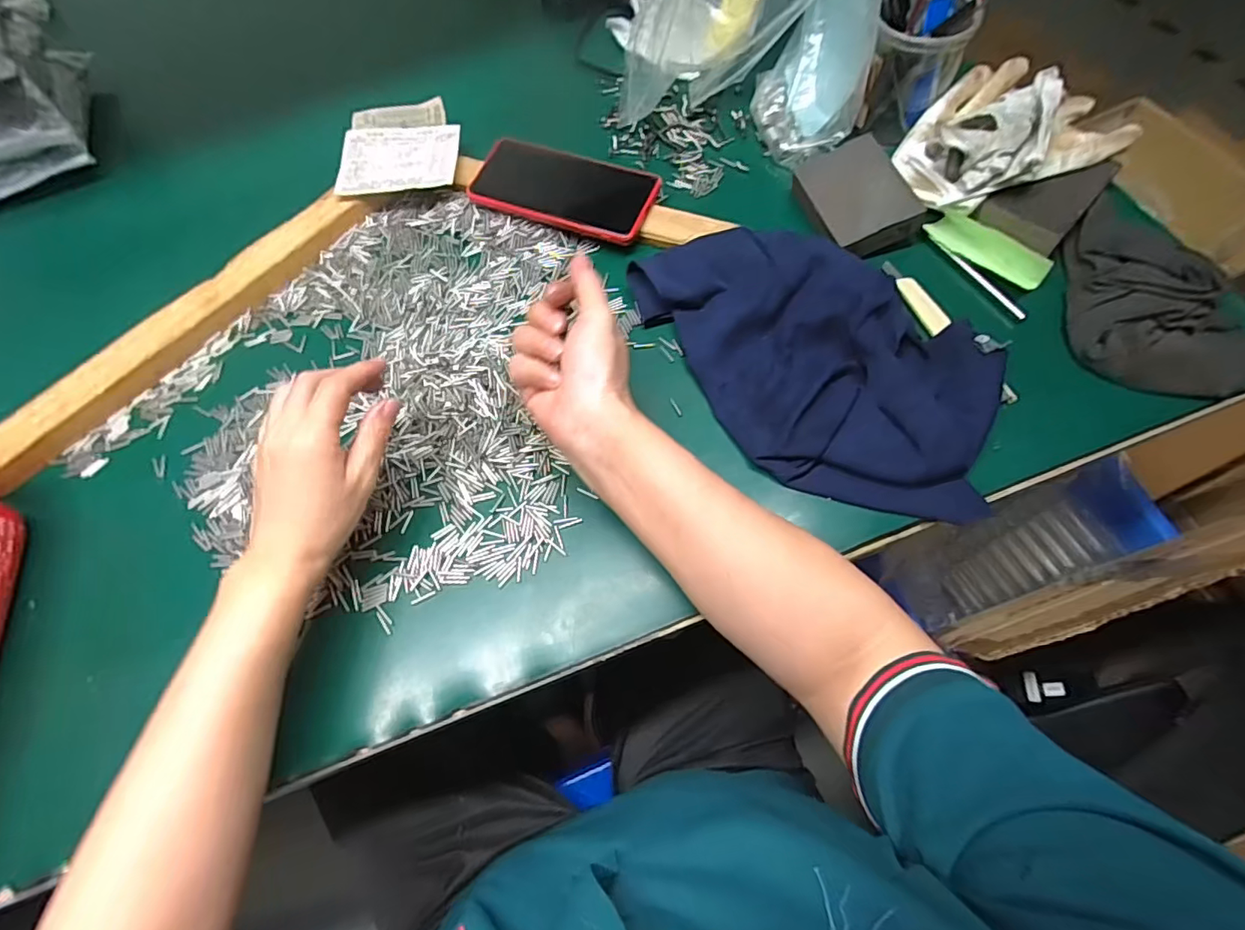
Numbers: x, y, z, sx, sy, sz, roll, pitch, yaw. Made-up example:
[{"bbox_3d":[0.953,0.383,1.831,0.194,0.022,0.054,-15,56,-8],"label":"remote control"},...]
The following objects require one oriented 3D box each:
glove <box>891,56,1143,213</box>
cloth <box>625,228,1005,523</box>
[{"bbox_3d":[0.324,-0.285,0.458,0.169,0.060,0.121,-22,68,-6],"label":"glove"},{"bbox_3d":[0.131,-0.081,0.415,0.288,0.047,0.182,25,71,13],"label":"cloth"}]

